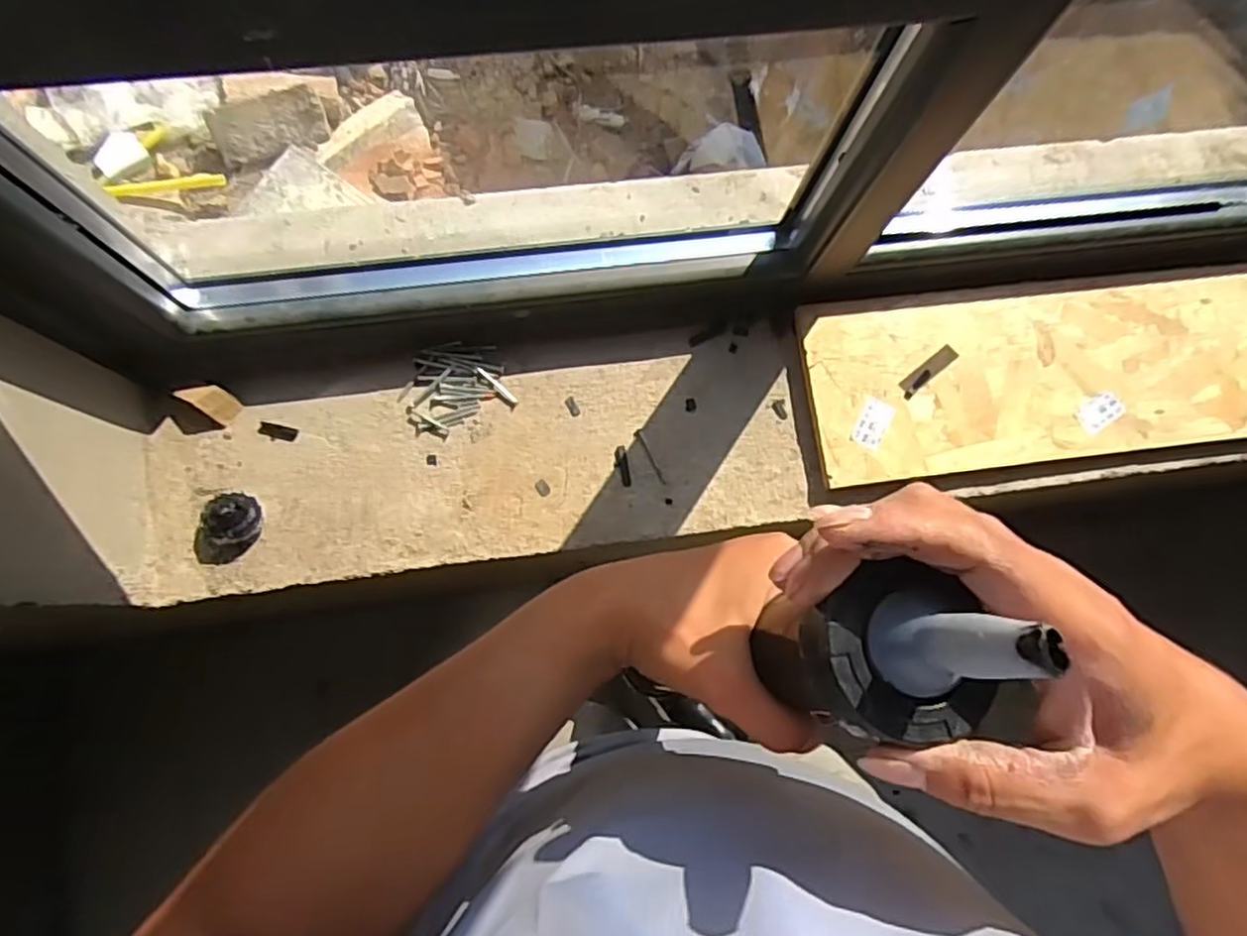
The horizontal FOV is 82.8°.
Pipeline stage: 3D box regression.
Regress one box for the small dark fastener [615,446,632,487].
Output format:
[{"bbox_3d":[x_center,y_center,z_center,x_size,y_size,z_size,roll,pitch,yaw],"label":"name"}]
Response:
[{"bbox_3d":[-0.001,-0.001,0.693,0.013,0.004,0.041,-10,81,-4],"label":"small dark fastener"}]

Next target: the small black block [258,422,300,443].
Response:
[{"bbox_3d":[-0.328,-0.034,0.670,0.037,0.007,0.013,11,80,-1],"label":"small black block"}]

